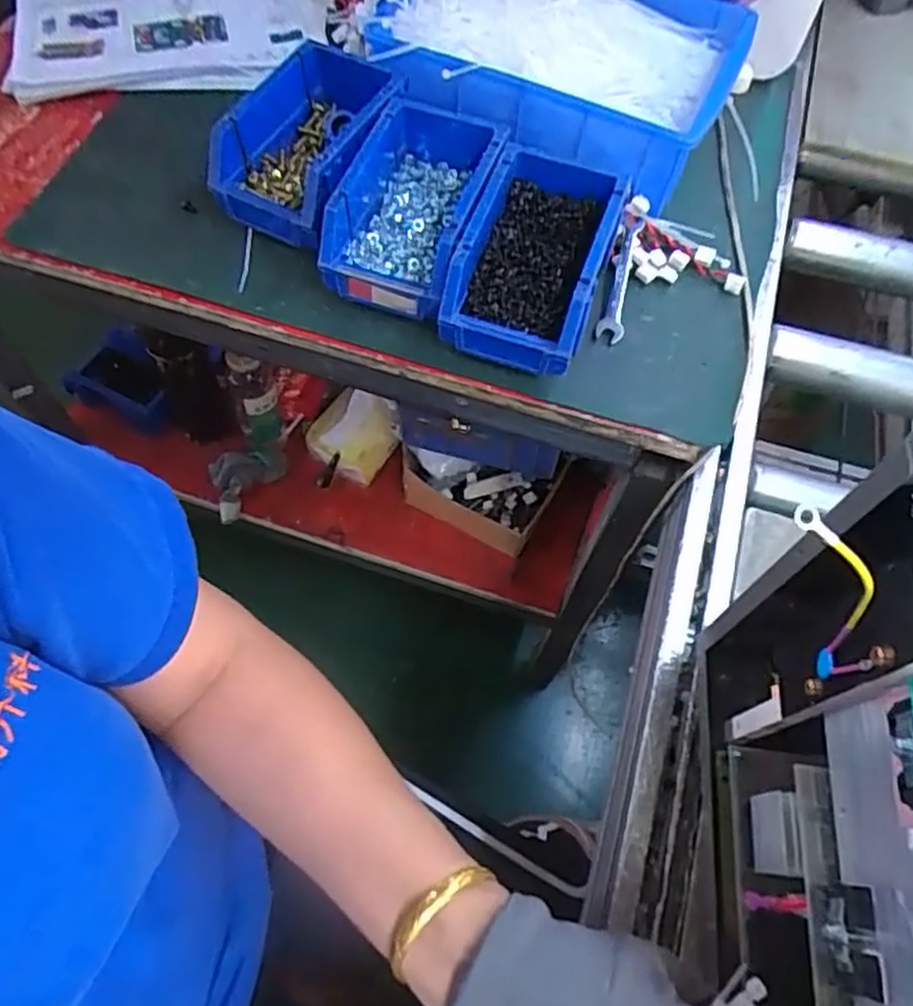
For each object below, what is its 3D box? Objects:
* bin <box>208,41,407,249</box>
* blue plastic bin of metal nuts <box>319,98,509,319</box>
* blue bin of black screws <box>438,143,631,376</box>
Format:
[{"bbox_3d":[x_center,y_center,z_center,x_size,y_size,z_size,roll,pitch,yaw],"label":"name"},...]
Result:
[{"bbox_3d":[-0.118,-0.295,0.577,0.107,0.074,0.162,25,63,11],"label":"bin"},{"bbox_3d":[-0.031,-0.232,0.542,0.103,0.063,0.167,17,62,7],"label":"blue plastic bin of metal nuts"},{"bbox_3d":[0.059,-0.181,0.530,0.101,0.075,0.160,18,62,8],"label":"blue bin of black screws"}]

